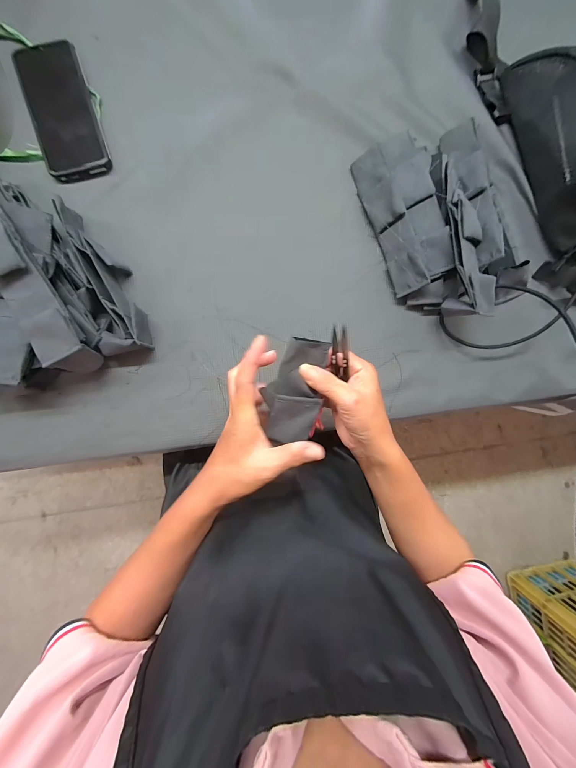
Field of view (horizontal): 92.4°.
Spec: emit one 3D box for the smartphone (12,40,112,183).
[{"bbox_3d":[-0.287,-0.348,0.352,0.075,0.016,0.159,-16,91,-5],"label":"smartphone"}]

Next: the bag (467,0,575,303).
[{"bbox_3d":[0.395,-0.388,0.385,0.161,0.085,0.718,-19,92,-5],"label":"bag"}]

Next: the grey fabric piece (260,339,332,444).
[{"bbox_3d":[0.007,0.009,0.260,0.052,0.015,0.102,9,105,-5],"label":"grey fabric piece"}]

